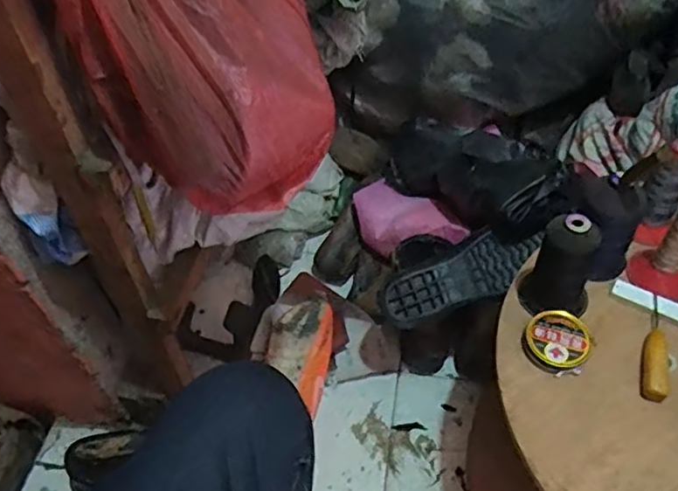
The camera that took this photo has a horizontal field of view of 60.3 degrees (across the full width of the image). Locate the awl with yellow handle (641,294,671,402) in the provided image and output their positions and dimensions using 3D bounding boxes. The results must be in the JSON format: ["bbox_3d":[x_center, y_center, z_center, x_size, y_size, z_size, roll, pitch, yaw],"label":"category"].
[{"bbox_3d":[0.356,0.115,0.654,0.027,0.016,0.128,15,51,17],"label":"awl with yellow handle"}]

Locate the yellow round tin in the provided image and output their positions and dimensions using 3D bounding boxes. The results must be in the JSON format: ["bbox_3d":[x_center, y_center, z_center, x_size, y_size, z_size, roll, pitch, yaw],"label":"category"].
[{"bbox_3d":[0.246,0.108,0.660,0.069,0.024,0.068,-2,49,2],"label":"yellow round tin"}]

